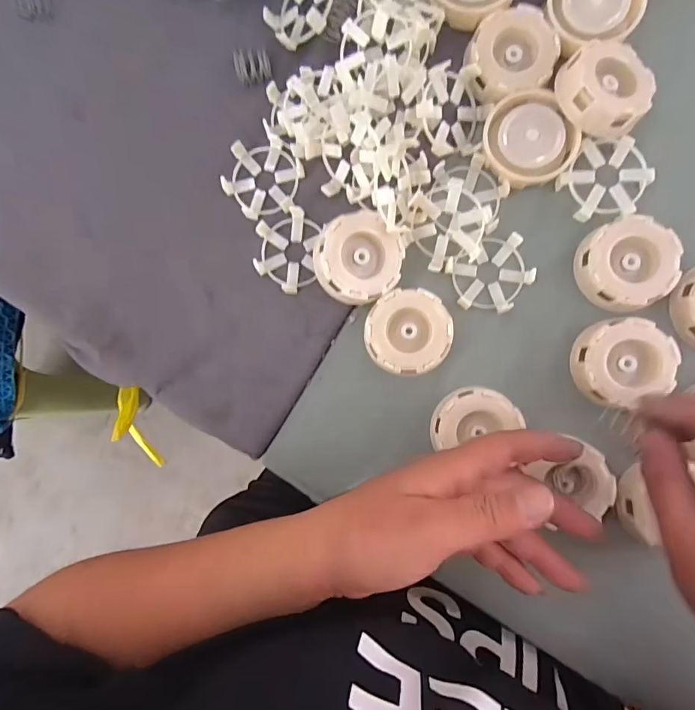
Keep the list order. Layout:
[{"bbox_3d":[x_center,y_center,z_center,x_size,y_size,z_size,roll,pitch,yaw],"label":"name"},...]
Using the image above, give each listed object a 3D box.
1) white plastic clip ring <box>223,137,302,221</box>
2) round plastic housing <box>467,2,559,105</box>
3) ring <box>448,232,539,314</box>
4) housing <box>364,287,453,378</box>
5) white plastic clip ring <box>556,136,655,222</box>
[{"bbox_3d":[-0.063,-0.133,0.341,0.060,0.014,0.056,0,87,6],"label":"white plastic clip ring"},{"bbox_3d":[0.116,-0.209,0.314,0.059,0.016,0.055,0,87,6],"label":"round plastic housing"},{"bbox_3d":[0.104,-0.057,0.326,0.056,0.011,0.053,0,87,6],"label":"ring"},{"bbox_3d":[0.044,-0.016,0.325,0.059,0.017,0.059,0,87,6],"label":"housing"},{"bbox_3d":[0.179,-0.122,0.312,0.054,0.010,0.056,0,87,6],"label":"white plastic clip ring"}]

